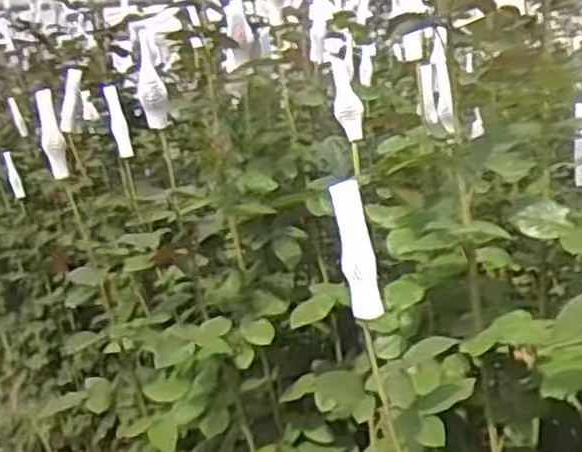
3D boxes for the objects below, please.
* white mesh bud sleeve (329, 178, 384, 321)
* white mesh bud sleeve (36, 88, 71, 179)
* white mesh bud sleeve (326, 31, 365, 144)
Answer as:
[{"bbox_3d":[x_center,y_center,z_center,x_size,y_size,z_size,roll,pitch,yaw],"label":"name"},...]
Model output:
[{"bbox_3d":[0.048,0.017,0.573,0.026,0.098,0.020,-6,13,5],"label":"white mesh bud sleeve"},{"bbox_3d":[-0.266,-0.098,0.889,0.024,0.113,0.024,-10,45,-12],"label":"white mesh bud sleeve"},{"bbox_3d":[0.063,-0.162,0.930,0.030,0.130,0.025,-8,-12,-4],"label":"white mesh bud sleeve"}]

